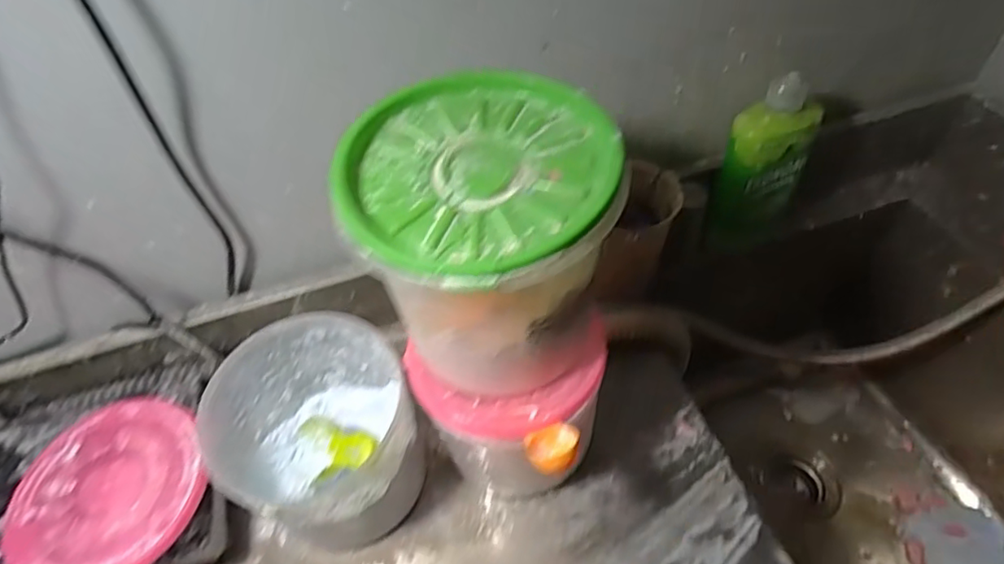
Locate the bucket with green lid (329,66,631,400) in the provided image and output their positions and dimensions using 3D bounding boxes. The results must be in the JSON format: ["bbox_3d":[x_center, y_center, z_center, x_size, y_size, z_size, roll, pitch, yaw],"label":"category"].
[{"bbox_3d":[-0.009,-0.025,0.421,0.159,0.163,0.174,-2,51,3],"label":"bucket with green lid"}]

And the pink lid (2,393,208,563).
[{"bbox_3d":[-0.323,0.169,0.491,0.152,0.012,0.157,-3,51,3],"label":"pink lid"}]

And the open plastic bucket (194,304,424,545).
[{"bbox_3d":[-0.149,0.139,0.533,0.154,0.163,0.153,-3,51,3],"label":"open plastic bucket"}]

